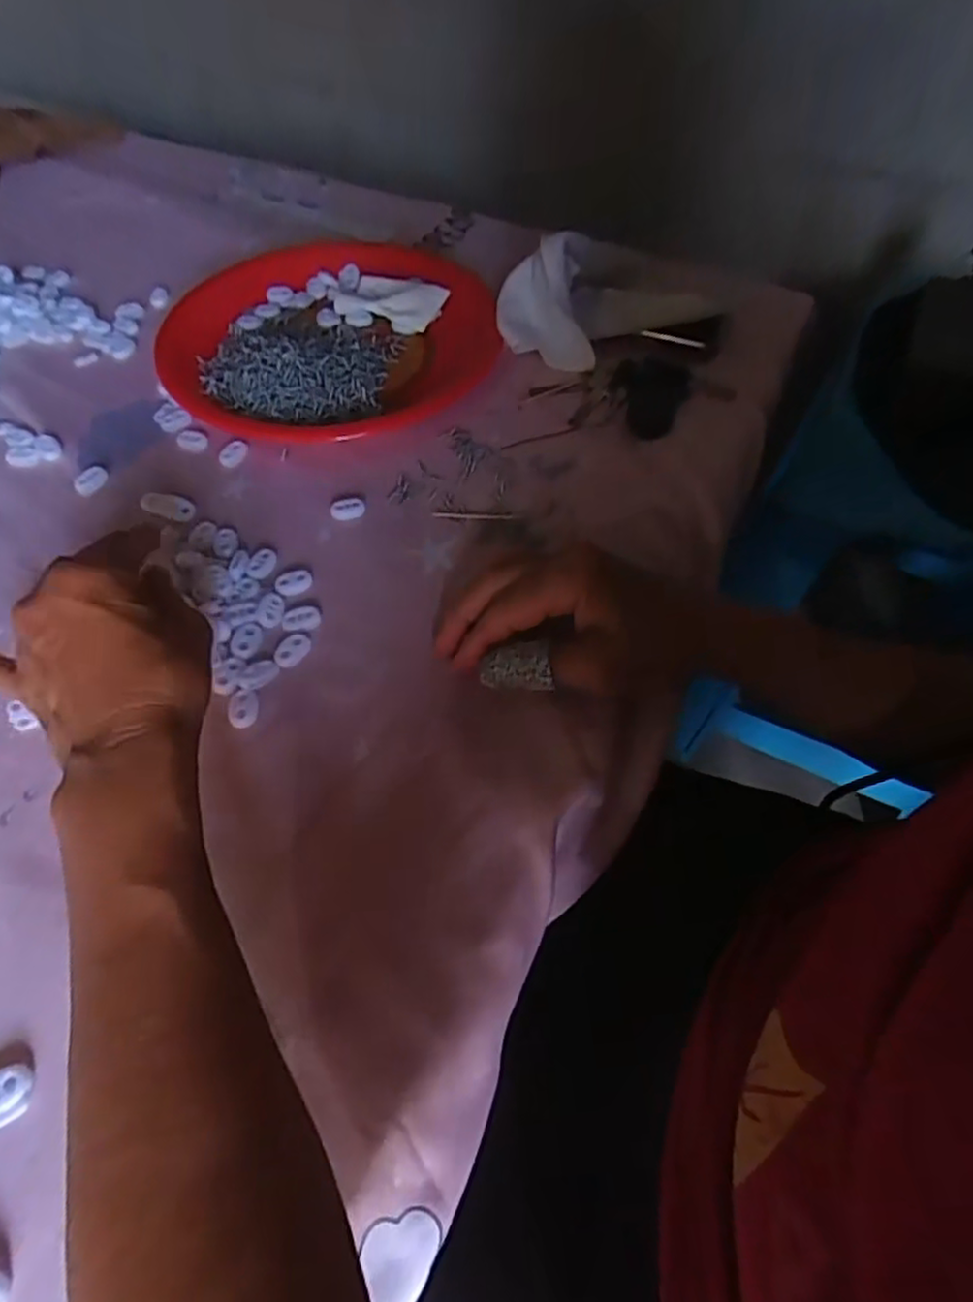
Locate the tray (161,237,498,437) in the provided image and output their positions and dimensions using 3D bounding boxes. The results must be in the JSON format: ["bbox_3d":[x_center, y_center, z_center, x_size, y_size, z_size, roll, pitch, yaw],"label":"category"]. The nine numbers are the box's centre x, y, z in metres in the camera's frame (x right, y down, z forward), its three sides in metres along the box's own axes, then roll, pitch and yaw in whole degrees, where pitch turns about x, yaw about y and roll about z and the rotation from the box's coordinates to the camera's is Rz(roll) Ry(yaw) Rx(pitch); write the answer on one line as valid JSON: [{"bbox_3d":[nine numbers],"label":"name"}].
[{"bbox_3d":[-0.121,-0.253,0.540,0.236,0.029,0.262,29,61,17],"label":"tray"}]

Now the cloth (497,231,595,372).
[{"bbox_3d":[0.048,-0.263,0.513,0.081,0.083,0.043,13,57,8],"label":"cloth"}]

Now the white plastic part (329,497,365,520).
[{"bbox_3d":[-0.091,-0.094,0.445,0.022,0.004,0.016,-8,57,-6],"label":"white plastic part"}]

